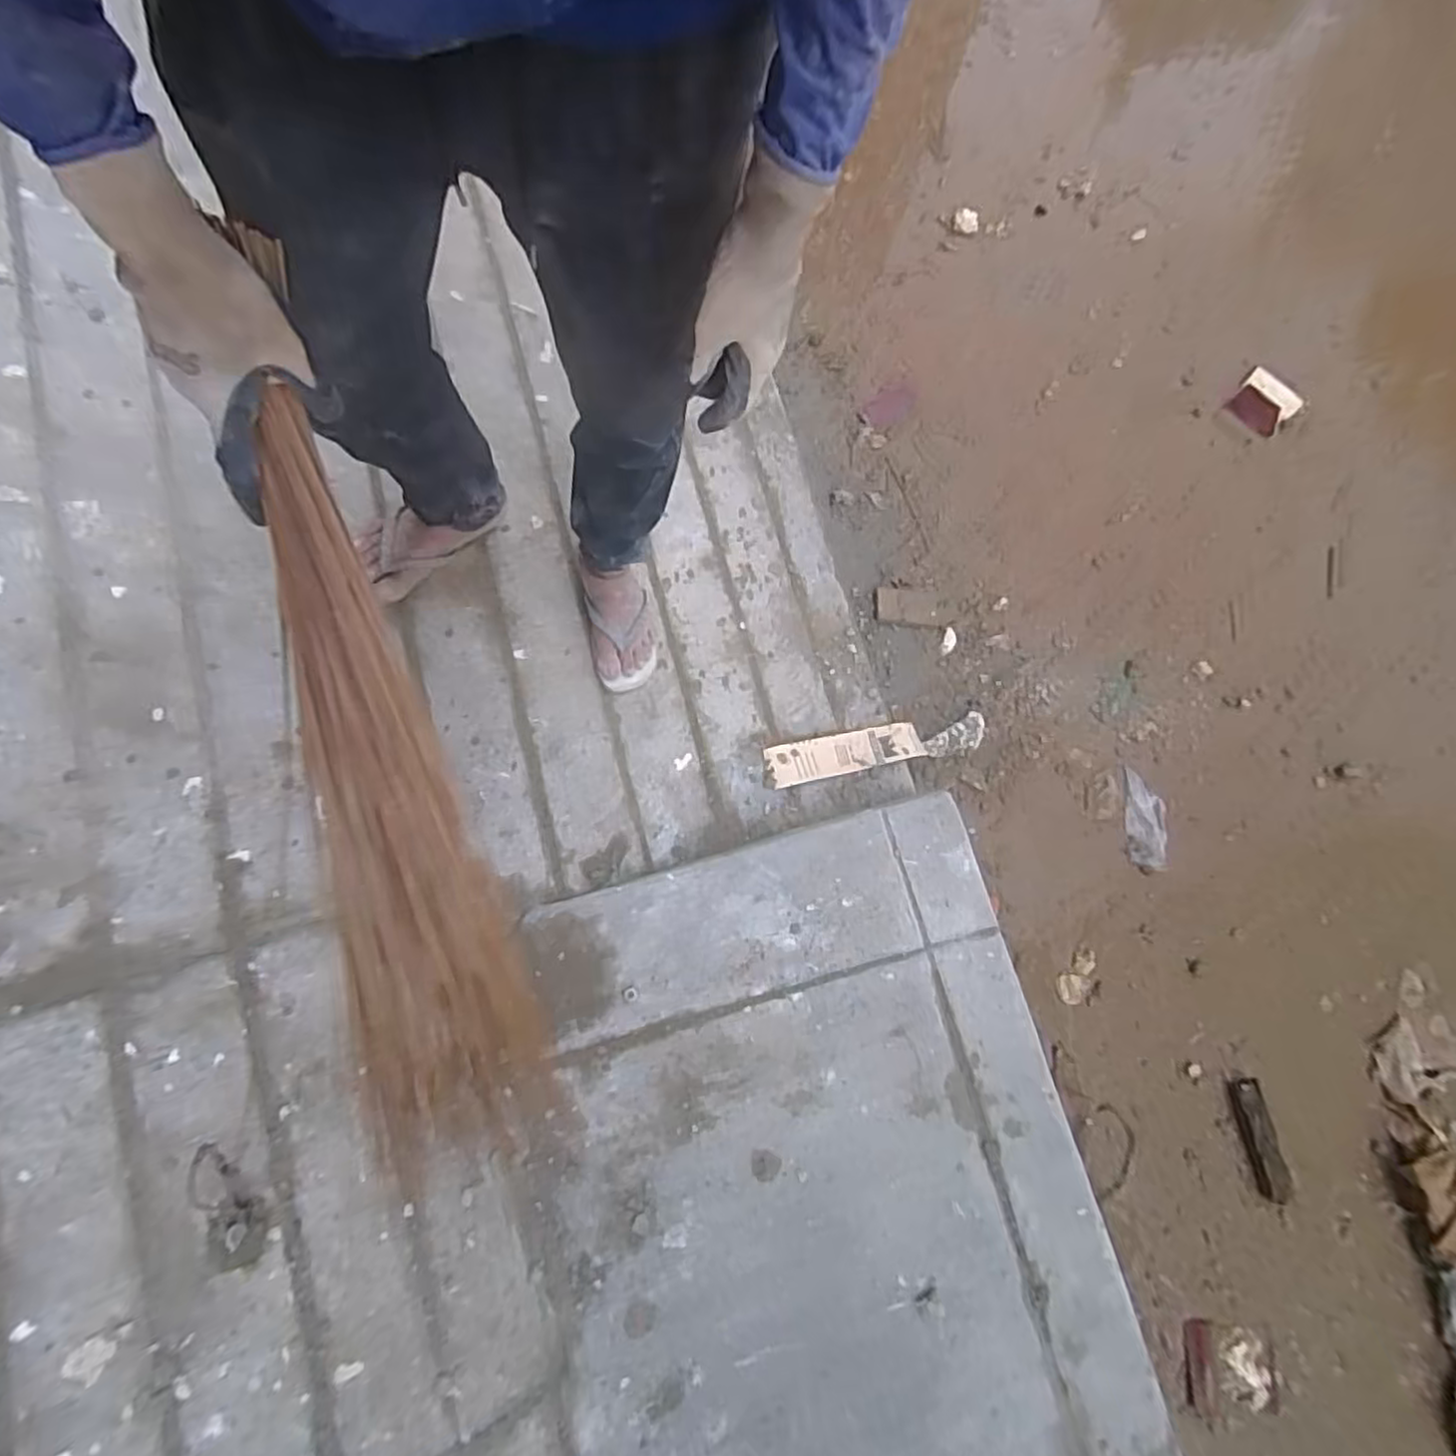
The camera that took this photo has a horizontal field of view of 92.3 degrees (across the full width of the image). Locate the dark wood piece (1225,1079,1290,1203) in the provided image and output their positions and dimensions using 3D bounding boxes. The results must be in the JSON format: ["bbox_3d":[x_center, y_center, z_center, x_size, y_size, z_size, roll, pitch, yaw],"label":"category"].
[{"bbox_3d":[0.878,0.682,1.156,0.057,0.017,0.188,-12,79,-9],"label":"dark wood piece"}]

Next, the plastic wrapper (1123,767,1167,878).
[{"bbox_3d":[0.761,0.169,1.276,0.075,0.018,0.179,2,77,-6],"label":"plastic wrapper"}]

